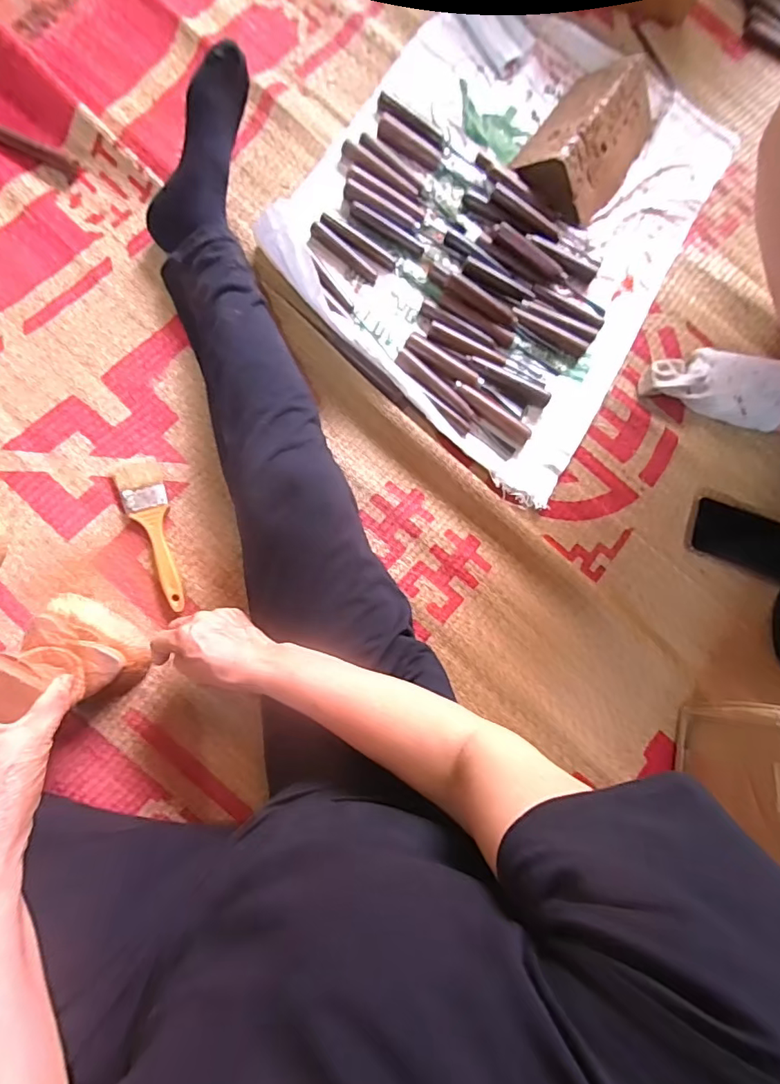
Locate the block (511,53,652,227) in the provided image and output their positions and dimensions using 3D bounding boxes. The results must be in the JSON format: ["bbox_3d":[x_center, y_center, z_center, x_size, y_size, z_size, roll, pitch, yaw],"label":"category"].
[{"bbox_3d":[0.275,-0.554,0.679,0.129,0.067,0.216,35,80,-2],"label":"block"}]

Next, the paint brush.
[{"bbox_3d":[-0.270,-0.009,0.570,0.045,0.016,0.176,-13,85,-9],"label":"paint brush"}]

